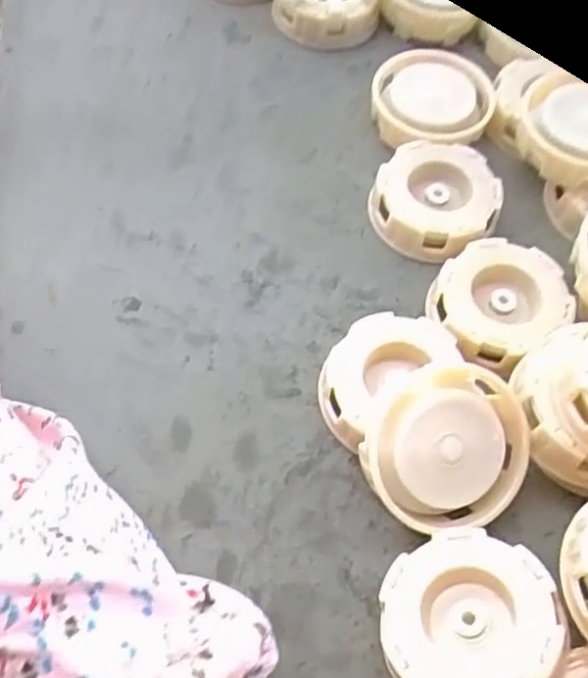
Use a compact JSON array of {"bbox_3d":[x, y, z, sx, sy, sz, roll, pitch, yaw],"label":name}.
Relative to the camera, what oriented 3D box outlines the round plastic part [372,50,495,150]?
[{"bbox_3d":[0.073,-0.134,0.386,0.060,0.020,0.071,-11,62,-6],"label":"round plastic part"}]

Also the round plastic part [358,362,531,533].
[{"bbox_3d":[0.059,0.040,0.274,0.063,0.025,0.060,4,103,-8],"label":"round plastic part"}]

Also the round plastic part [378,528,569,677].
[{"bbox_3d":[0.061,0.099,0.246,0.058,0.019,0.061,-3,58,17],"label":"round plastic part"}]

